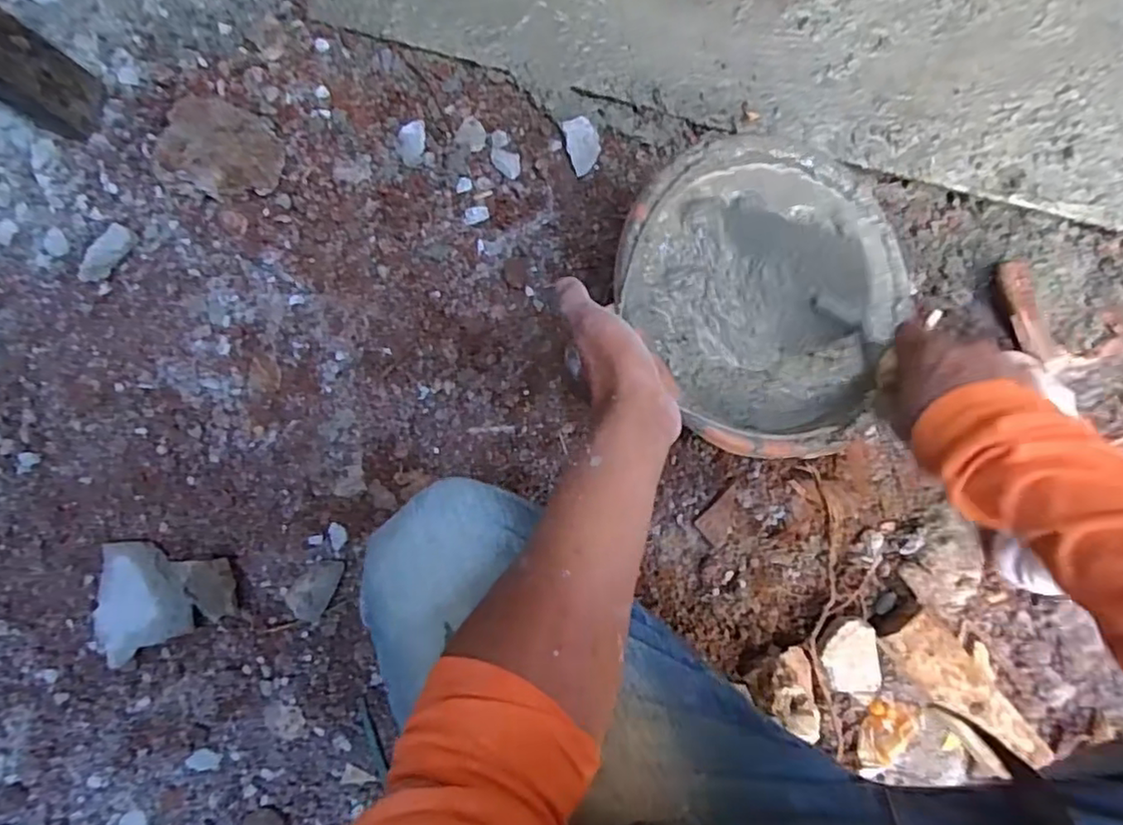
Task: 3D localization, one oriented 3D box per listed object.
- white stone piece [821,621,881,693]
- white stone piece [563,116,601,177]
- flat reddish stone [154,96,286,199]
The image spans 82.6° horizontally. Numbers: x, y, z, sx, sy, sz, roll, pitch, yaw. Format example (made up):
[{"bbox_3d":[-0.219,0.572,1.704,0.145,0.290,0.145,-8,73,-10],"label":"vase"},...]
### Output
[{"bbox_3d":[0.297,0.253,0.660,0.055,0.021,0.072,-14,92,-5],"label":"white stone piece"},{"bbox_3d":[0.022,-0.262,0.631,0.033,0.023,0.050,-15,90,-5],"label":"white stone piece"},{"bbox_3d":[-0.314,-0.241,0.586,0.096,0.047,0.091,0,89,-5],"label":"flat reddish stone"}]

